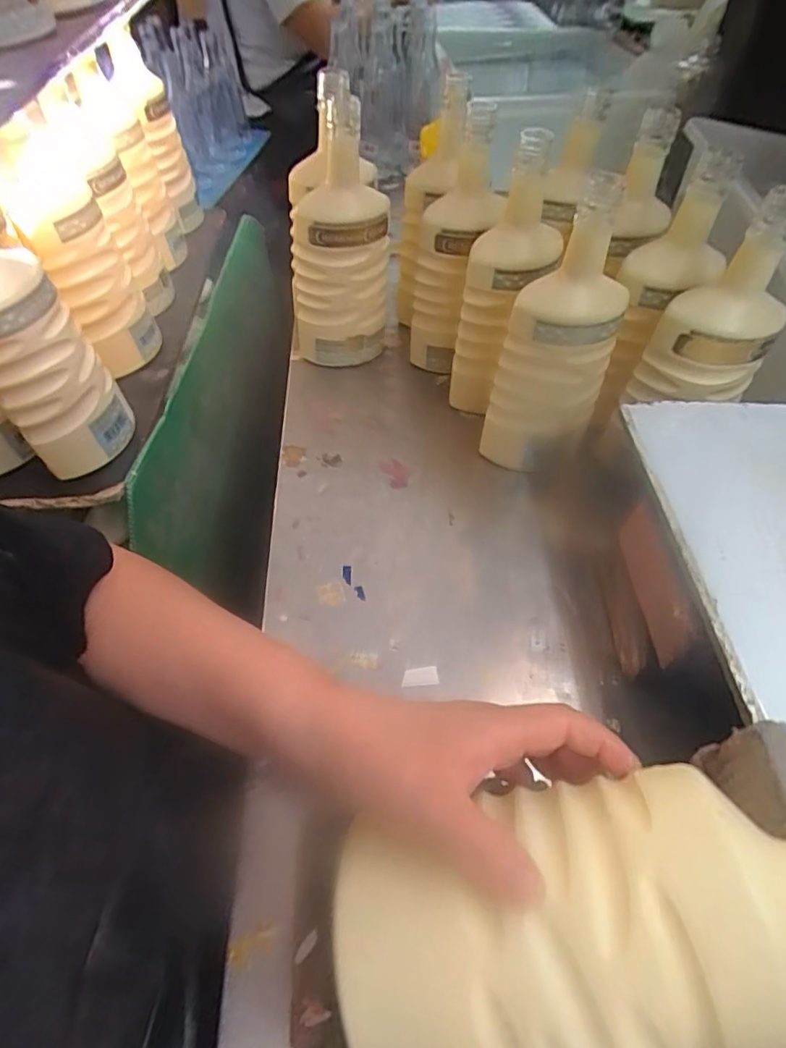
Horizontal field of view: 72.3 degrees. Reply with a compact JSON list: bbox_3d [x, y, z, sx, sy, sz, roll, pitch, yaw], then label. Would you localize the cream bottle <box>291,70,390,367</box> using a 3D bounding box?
[{"bbox_3d":[-0.060,-0.287,0.565,0.107,0.259,0.090,3,52,-1],"label":"cream bottle"}]

